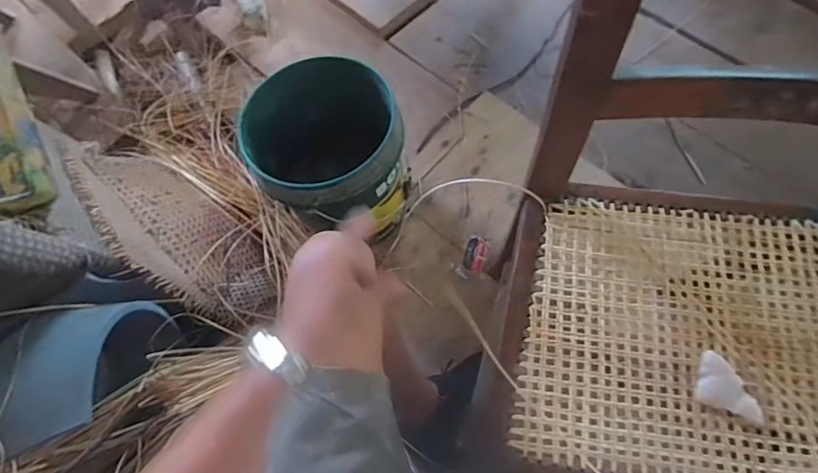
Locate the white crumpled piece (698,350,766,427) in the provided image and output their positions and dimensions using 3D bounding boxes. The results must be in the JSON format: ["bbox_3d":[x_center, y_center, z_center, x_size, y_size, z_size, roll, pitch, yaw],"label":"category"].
[{"bbox_3d":[0.368,0.171,0.545,0.078,0.022,0.054,19,68,8],"label":"white crumpled piece"}]

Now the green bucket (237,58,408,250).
[{"bbox_3d":[-0.154,-0.151,0.962,0.283,0.272,0.254,-15,67,-6],"label":"green bucket"}]

